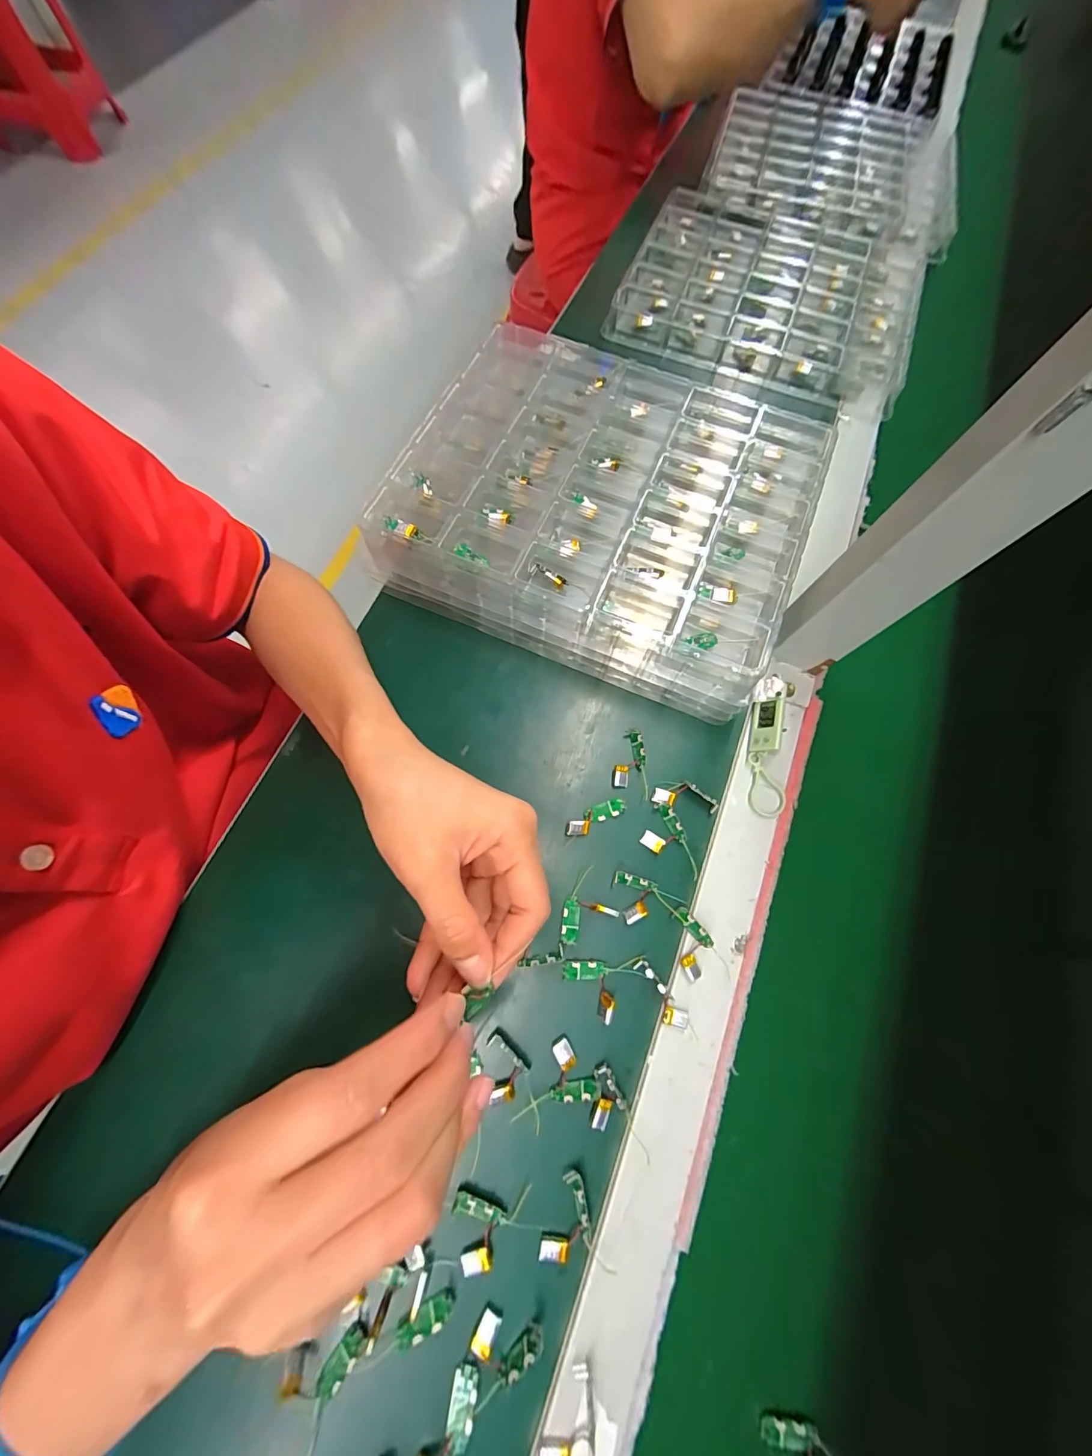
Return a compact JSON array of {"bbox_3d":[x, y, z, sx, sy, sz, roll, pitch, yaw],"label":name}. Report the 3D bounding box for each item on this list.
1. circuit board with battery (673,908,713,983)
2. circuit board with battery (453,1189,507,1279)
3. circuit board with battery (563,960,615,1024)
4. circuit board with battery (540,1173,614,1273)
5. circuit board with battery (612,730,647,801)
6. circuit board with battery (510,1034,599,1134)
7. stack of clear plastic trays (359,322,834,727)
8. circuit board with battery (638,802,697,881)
[{"bbox_3d":[0.094,0.136,0.293,0.021,0.009,0.043,-5,72,-4],"label":"circuit board with battery"},{"bbox_3d":[-0.039,0.267,0.244,0.029,0.009,0.029,20,72,4],"label":"circuit board with battery"},{"bbox_3d":[0.029,0.156,0.281,0.037,0.009,0.023,42,75,11],"label":"circuit board with battery"},{"bbox_3d":[0.019,0.262,0.246,0.038,0.008,0.040,11,71,1],"label":"circuit board with battery"},{"bbox_3d":[0.059,0.025,0.329,0.023,0.008,0.048,0,71,-3],"label":"circuit board with battery"},{"bbox_3d":[0.005,0.209,0.262,0.045,0.008,0.032,-41,78,-14],"label":"circuit board with battery"},{"bbox_3d":[0.045,-0.179,0.366,0.298,0.054,0.254,23,72,5],"label":"stack of clear plastic trays"},{"bbox_3d":[0.088,0.074,0.313,0.044,0.010,0.034,28,72,6],"label":"circuit board with battery"}]

